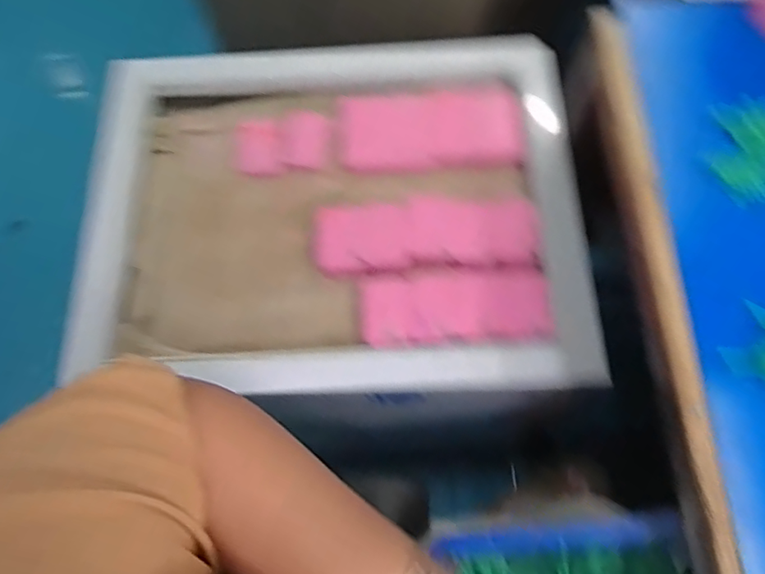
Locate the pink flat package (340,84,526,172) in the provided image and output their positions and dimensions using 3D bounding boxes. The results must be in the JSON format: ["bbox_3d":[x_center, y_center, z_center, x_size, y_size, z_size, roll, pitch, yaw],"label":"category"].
[{"bbox_3d":[0.055,-0.183,0.665,0.203,0.025,0.098,-1,68,1],"label":"pink flat package"}]

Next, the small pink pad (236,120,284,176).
[{"bbox_3d":[-0.140,-0.158,0.653,0.047,0.009,0.076,-8,68,-1],"label":"small pink pad"}]

